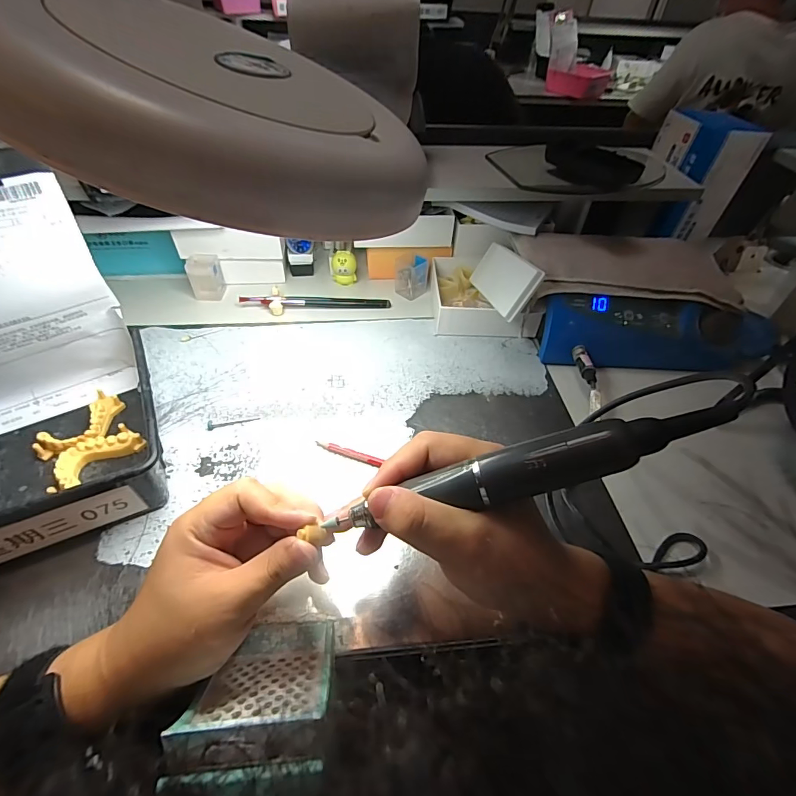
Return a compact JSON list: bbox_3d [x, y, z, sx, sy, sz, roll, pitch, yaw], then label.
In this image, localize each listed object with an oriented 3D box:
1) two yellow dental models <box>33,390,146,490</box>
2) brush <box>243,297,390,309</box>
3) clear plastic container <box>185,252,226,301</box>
[{"bbox_3d":[-0.280,0.036,0.379,0.089,0.019,0.074,35,55,26],"label":"two yellow dental models"},{"bbox_3d":[-0.106,-0.124,0.544,0.189,0.018,0.013,-2,48,-5],"label":"brush"},{"bbox_3d":[-0.252,-0.160,0.548,0.039,0.048,0.038,-8,48,-10],"label":"clear plastic container"}]

